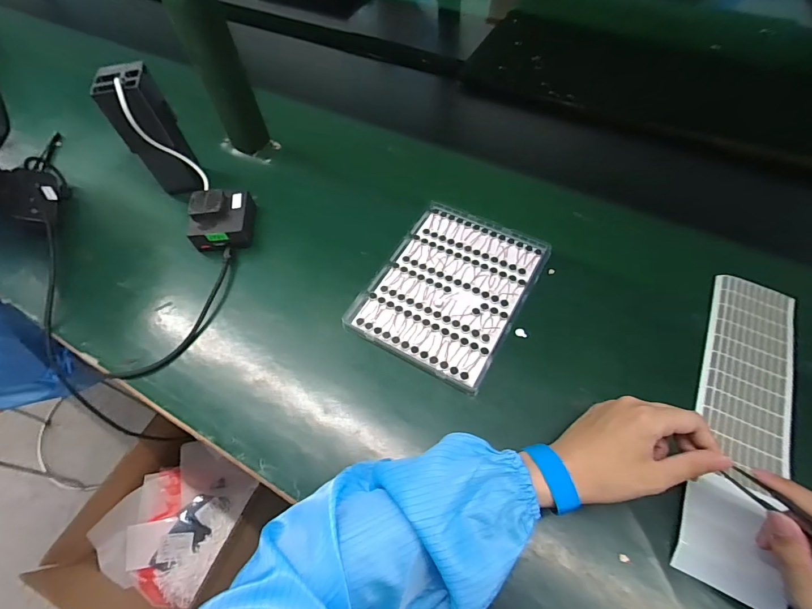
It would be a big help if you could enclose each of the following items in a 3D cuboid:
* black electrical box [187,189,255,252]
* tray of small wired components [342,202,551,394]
[{"bbox_3d":[-0.239,-0.111,0.532,0.074,0.043,0.079,-5,58,0],"label":"black electrical box"},{"bbox_3d":[0.054,-0.023,0.484,0.167,0.008,0.216,26,63,18],"label":"tray of small wired components"}]

